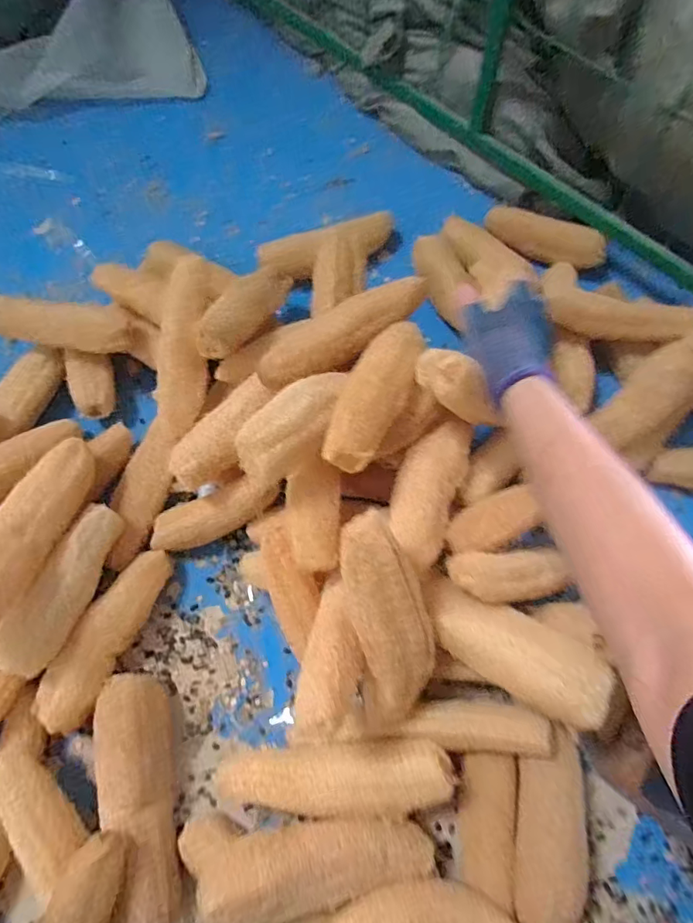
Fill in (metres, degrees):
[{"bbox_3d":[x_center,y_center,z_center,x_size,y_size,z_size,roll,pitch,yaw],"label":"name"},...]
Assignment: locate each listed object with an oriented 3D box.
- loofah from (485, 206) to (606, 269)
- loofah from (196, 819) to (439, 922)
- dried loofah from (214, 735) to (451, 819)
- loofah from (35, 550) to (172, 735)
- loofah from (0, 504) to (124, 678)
[{"bbox_3d":[0.347,-0.393,0.847,0.215,0.049,0.054,22,71,9],"label":"loofah"},{"bbox_3d":[-0.024,0.418,0.494,0.239,0.050,0.075,5,68,-18],"label":"loofah"},{"bbox_3d":[-0.019,0.353,0.528,0.273,0.060,0.072,-4,71,-1],"label":"dried loofah"},{"bbox_3d":[-0.309,0.224,0.617,0.071,0.051,0.237,28,73,10],"label":"loofah"},{"bbox_3d":[-0.351,0.152,0.598,0.064,0.079,0.214,15,71,6],"label":"loofah"}]

